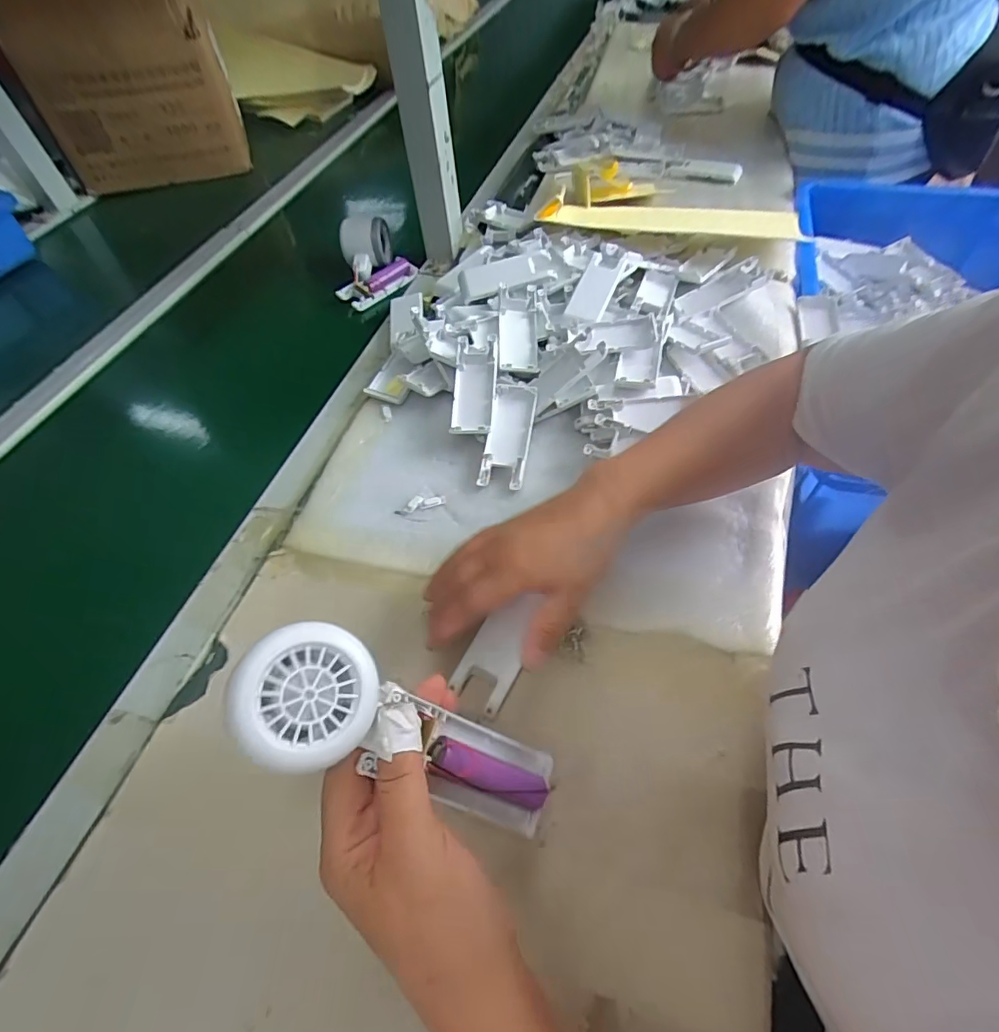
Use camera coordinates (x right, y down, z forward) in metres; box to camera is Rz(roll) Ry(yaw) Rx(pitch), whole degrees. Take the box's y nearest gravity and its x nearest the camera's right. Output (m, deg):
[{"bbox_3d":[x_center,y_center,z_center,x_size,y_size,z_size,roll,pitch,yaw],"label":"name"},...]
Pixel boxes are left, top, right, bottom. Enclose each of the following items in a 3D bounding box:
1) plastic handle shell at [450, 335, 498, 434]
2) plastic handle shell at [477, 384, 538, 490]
[{"bbox_3d":[-0.023,-0.123,0.494,0.038,0.016,0.102,2,70,5],"label":"plastic handle shell"},{"bbox_3d":[0.008,-0.075,0.478,0.039,0.010,0.105,8,70,9],"label":"plastic handle shell"}]

